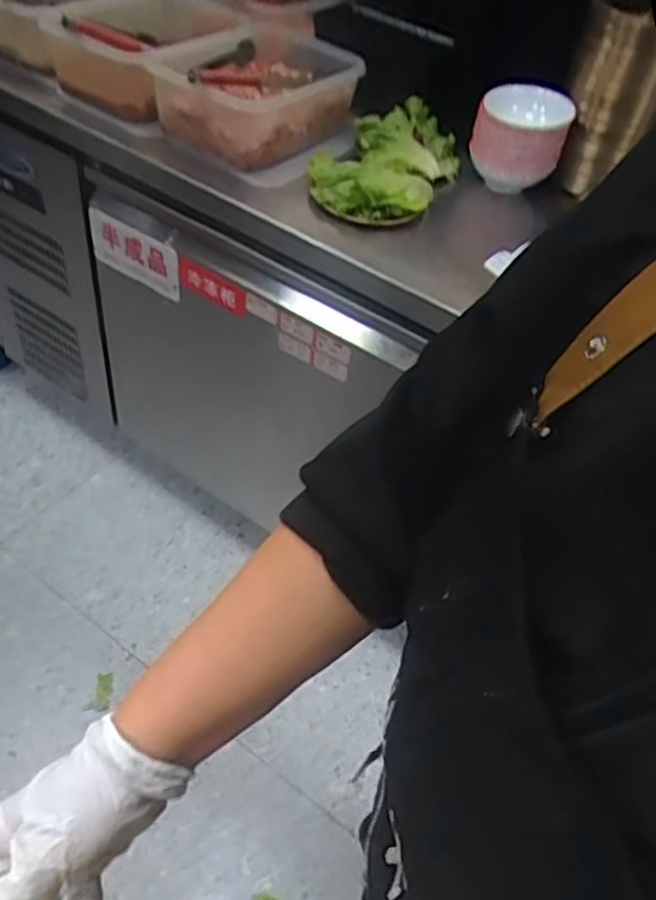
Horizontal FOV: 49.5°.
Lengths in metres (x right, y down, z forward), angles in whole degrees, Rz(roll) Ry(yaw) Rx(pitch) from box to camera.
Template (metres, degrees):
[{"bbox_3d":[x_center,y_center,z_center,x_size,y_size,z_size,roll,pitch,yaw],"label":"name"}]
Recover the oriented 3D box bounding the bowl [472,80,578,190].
[{"bbox_3d":[0.291,-0.471,1.077,0.128,0.125,0.128,2,50,-3],"label":"bowl"}]

